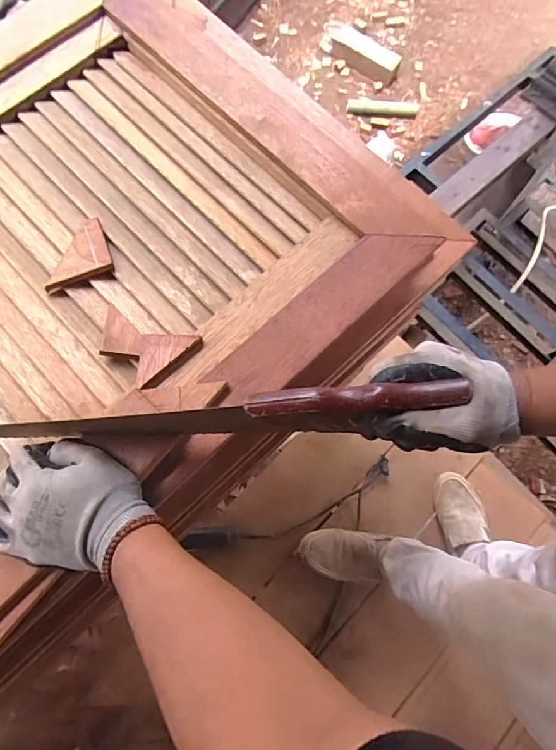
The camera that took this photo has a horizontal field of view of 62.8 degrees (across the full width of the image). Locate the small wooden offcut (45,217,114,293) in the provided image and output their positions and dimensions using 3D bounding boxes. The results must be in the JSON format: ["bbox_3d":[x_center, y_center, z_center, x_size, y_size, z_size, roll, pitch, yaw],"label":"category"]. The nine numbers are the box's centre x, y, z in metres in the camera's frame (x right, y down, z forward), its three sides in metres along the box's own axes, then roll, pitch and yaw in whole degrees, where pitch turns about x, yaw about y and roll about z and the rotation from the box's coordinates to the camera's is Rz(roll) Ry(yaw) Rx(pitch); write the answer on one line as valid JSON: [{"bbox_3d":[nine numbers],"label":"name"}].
[{"bbox_3d":[-0.230,-0.135,0.516,0.076,0.016,0.063,-21,75,-7],"label":"small wooden offcut"}]

